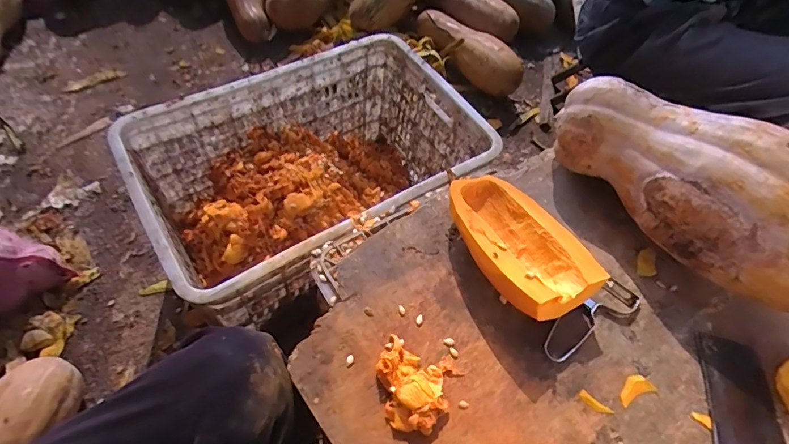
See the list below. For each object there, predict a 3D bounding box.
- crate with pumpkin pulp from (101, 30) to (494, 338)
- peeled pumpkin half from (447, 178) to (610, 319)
[{"bbox_3d":[-0.127,-0.063,0.764,0.517,0.248,0.362,-28,65,-22],"label":"crate with pumpkin pulp"},{"bbox_3d":[0.148,0.026,0.534,0.124,0.074,0.195,-22,63,-16],"label":"peeled pumpkin half"}]

